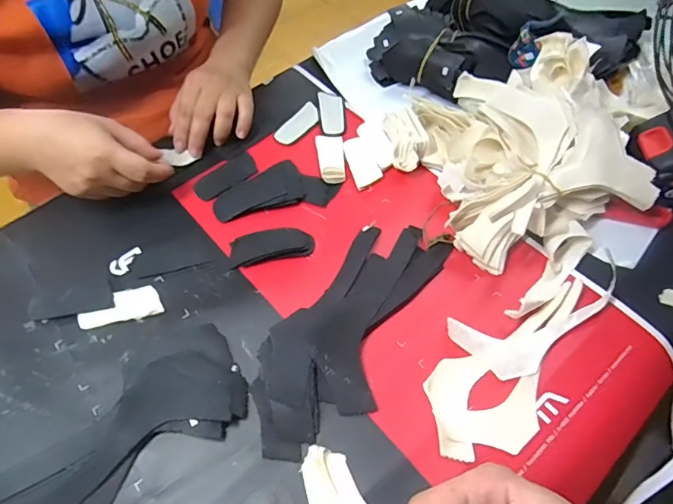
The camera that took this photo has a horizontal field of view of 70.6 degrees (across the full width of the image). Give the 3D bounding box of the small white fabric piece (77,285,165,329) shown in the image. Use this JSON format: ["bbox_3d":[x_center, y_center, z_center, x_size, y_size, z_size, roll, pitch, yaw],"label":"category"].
[{"bbox_3d":[-0.190,0.049,0.418,0.069,0.004,0.031,-16,58,-10],"label":"small white fabric piece"}]

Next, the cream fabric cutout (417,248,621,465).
[{"bbox_3d":[0.144,0.077,0.389,0.089,0.015,0.199,32,63,19],"label":"cream fabric cutout"}]

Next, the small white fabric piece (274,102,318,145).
[{"bbox_3d":[-0.043,-0.149,0.548,0.029,0.004,0.068,30,62,18],"label":"small white fabric piece"}]

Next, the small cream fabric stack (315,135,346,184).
[{"bbox_3d":[-0.005,-0.102,0.511,0.028,0.005,0.070,-7,57,-4],"label":"small cream fabric stack"}]

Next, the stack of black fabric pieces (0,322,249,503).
[{"bbox_3d":[-0.161,0.143,0.348,0.099,0.022,0.212,37,64,21],"label":"stack of black fabric pieces"}]

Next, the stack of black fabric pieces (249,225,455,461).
[{"bbox_3d":[0.011,0.060,0.402,0.093,0.014,0.229,24,60,15],"label":"stack of black fabric pieces"}]

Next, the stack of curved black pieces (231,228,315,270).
[{"bbox_3d":[-0.060,-0.007,0.448,0.076,0.005,0.034,-9,57,-5],"label":"stack of curved black pieces"}]

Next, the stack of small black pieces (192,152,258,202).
[{"bbox_3d":[-0.115,-0.080,0.503,0.031,0.005,0.074,37,64,22],"label":"stack of small black pieces"}]

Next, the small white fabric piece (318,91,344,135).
[{"bbox_3d":[-0.005,-0.163,0.553,0.027,0.004,0.073,-6,57,-3],"label":"small white fabric piece"}]

